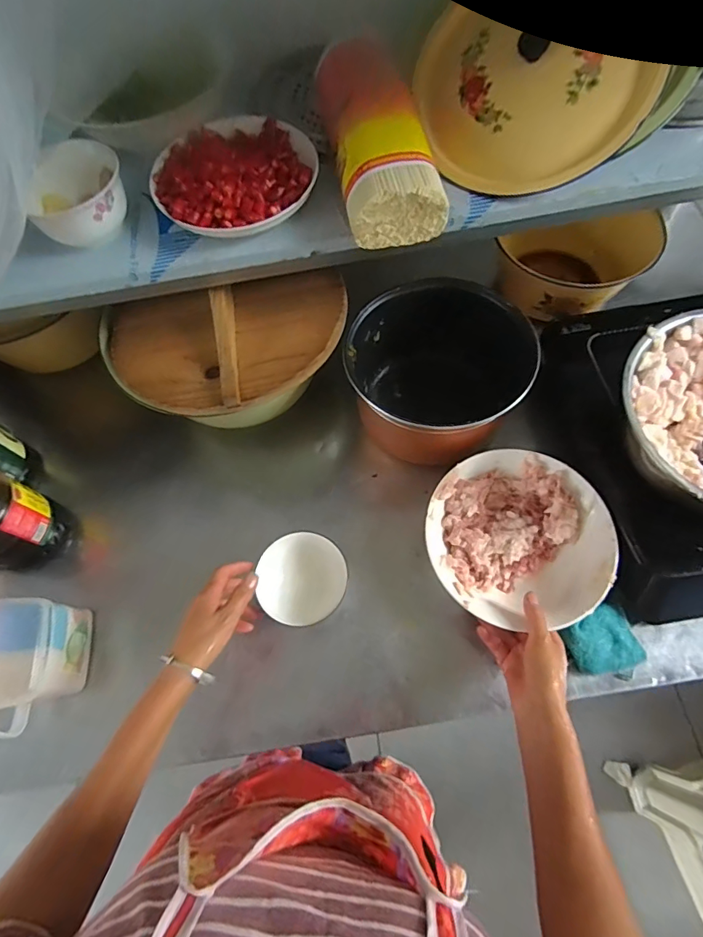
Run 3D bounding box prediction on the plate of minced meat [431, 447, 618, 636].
[{"bbox_3d":[0.200,0.085,0.571,0.206,0.057,0.204,-1,66,3],"label":"plate of minced meat"}]

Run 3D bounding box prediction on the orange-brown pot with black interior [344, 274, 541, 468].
[{"bbox_3d":[0.119,-0.130,0.640,0.220,0.157,0.210,-1,66,3],"label":"orange-brown pot with black interior"}]

